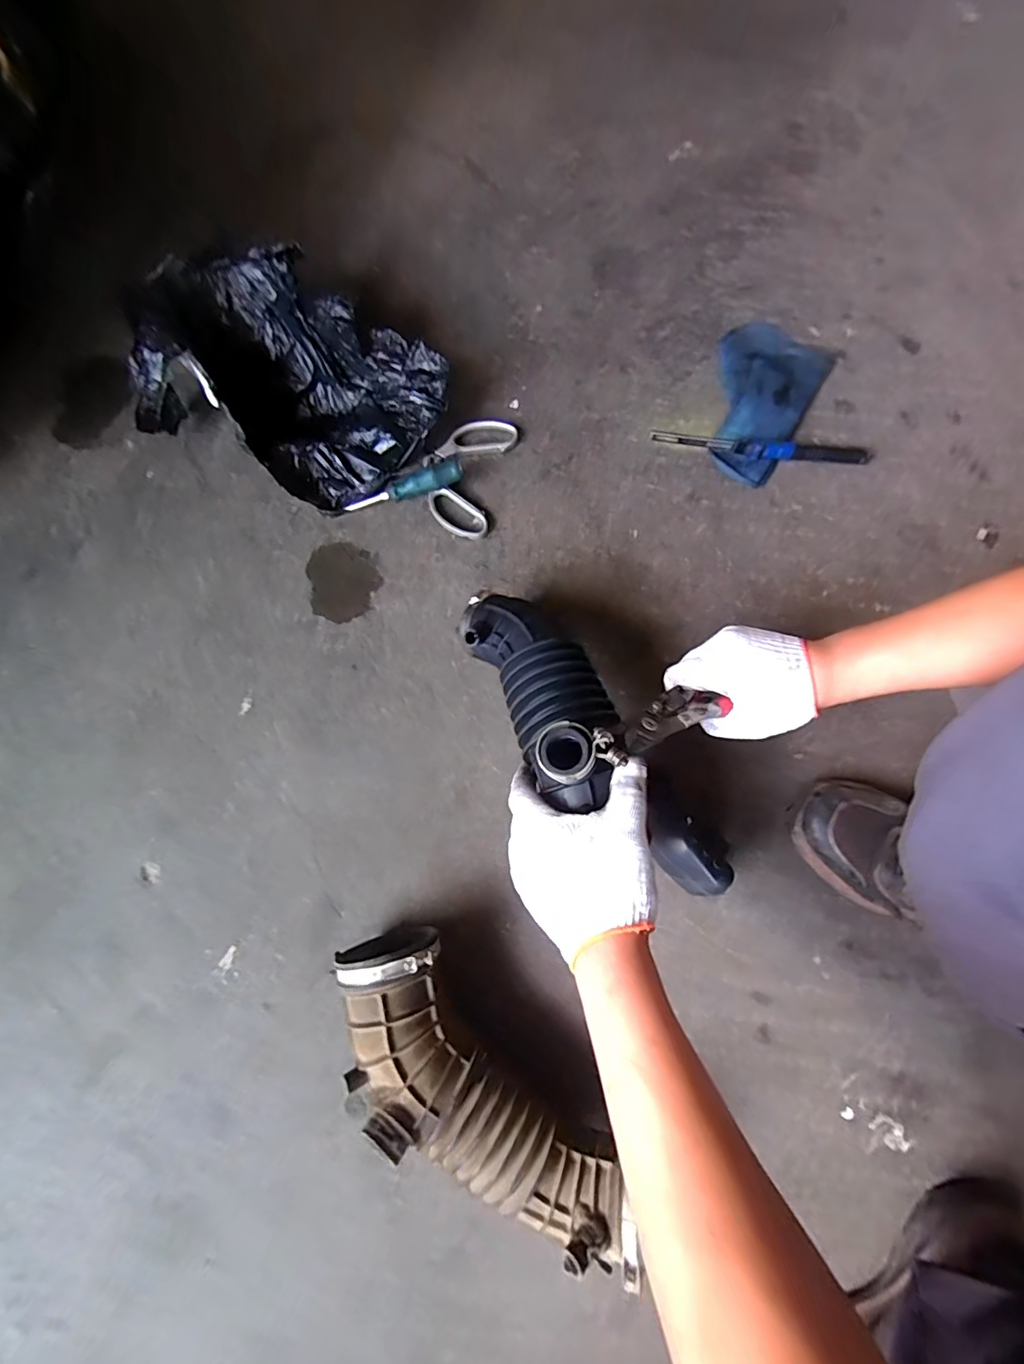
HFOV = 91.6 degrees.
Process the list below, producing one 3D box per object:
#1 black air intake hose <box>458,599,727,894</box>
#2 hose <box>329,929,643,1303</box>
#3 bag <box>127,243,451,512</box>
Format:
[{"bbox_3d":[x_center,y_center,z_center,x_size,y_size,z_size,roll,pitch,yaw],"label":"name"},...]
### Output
[{"bbox_3d":[0.069,0.061,0.459,0.107,0.178,0.355,-38,91,-9],"label":"black air intake hose"},{"bbox_3d":[-0.040,0.356,0.439,0.125,0.091,0.316,-41,79,-10],"label":"hose"},{"bbox_3d":[-0.277,-0.371,0.620,0.326,0.120,0.253,34,78,9],"label":"bag"}]

